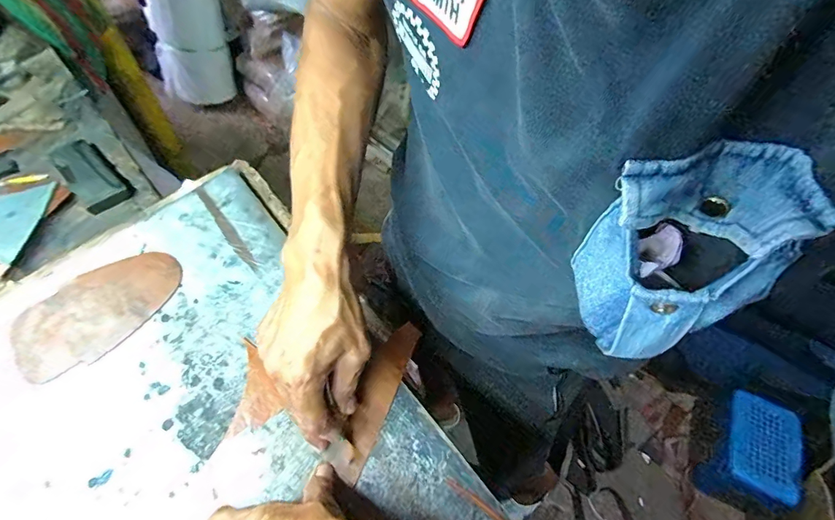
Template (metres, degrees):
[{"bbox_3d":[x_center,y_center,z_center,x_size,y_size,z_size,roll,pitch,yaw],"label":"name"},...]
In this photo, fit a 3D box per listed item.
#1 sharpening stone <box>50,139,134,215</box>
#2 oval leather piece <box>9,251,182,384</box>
[{"bbox_3d":[-0.451,-0.120,0.577,0.165,0.019,0.055,39,63,23],"label":"sharpening stone"},{"bbox_3d":[-0.328,0.049,0.434,0.095,0.005,0.160,41,69,18],"label":"oval leather piece"}]

